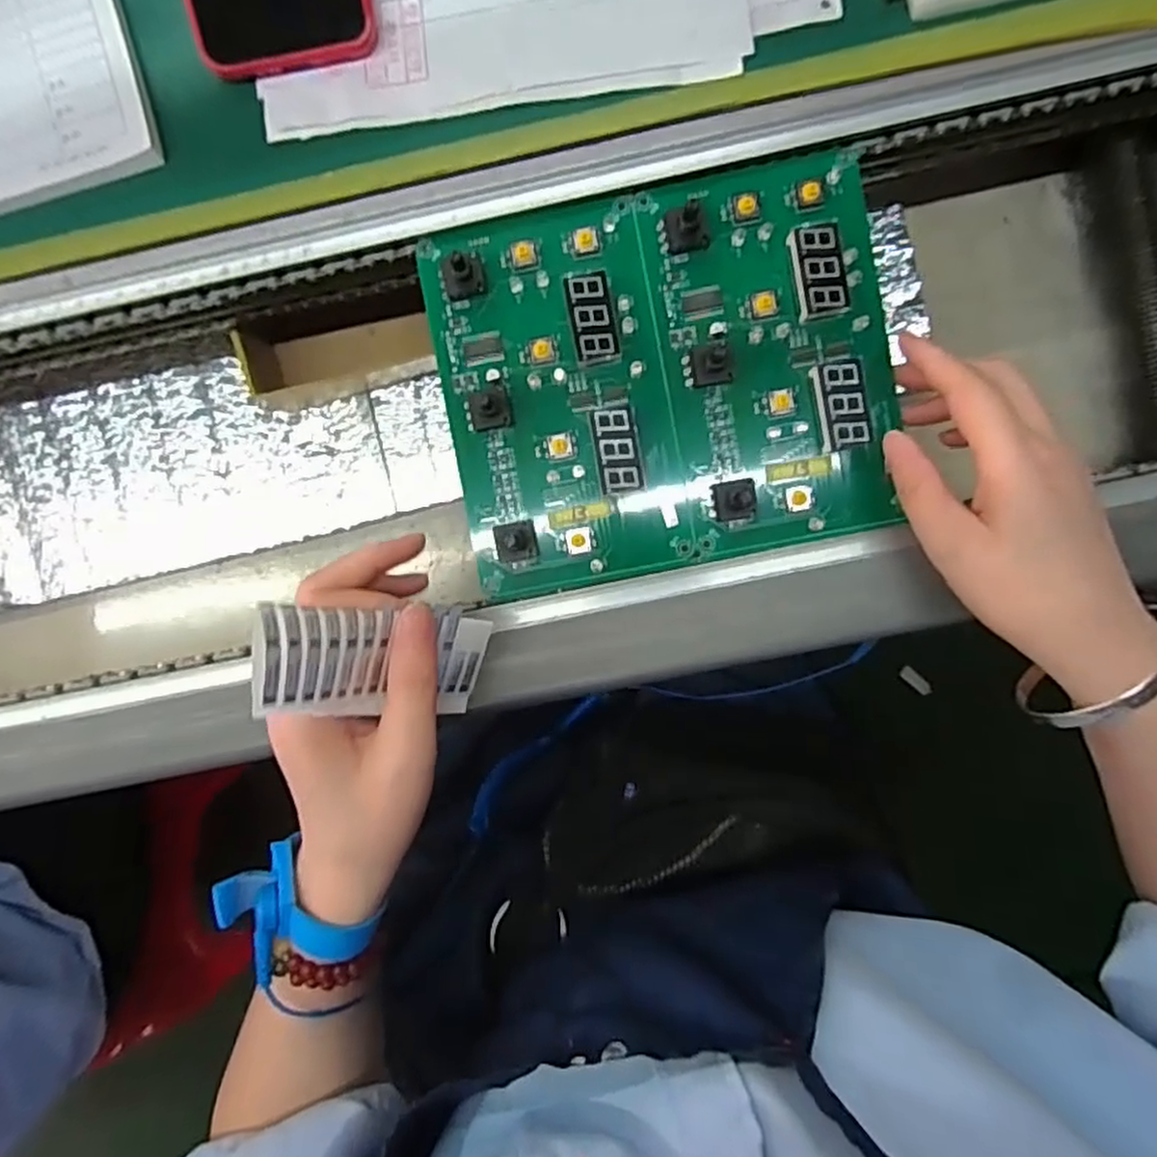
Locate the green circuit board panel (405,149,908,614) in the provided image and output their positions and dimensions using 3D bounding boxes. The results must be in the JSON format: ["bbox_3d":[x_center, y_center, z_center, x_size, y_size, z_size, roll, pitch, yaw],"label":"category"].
[{"bbox_3d":[0.040,-0.089,0.324,0.199,0.021,0.164,-11,96,2],"label":"green circuit board panel"}]

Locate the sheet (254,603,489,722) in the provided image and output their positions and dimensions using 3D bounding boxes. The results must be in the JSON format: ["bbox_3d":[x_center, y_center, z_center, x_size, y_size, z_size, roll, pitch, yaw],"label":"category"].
[{"bbox_3d":[-0.072,0.030,0.261,0.008,0.091,0.039,12,92,42],"label":"sheet"}]

